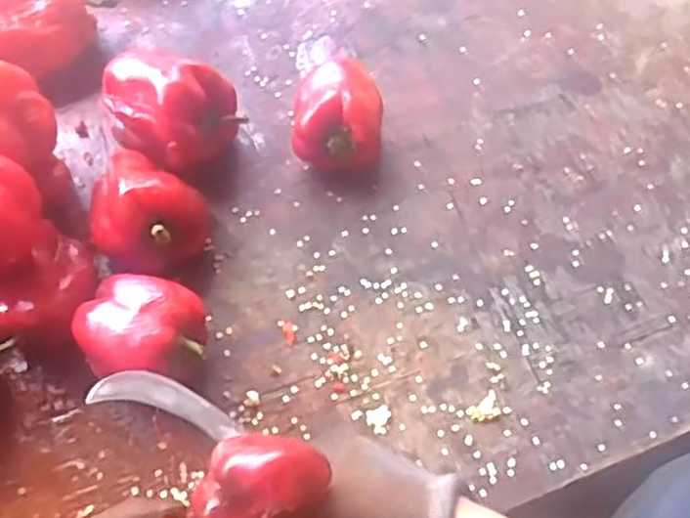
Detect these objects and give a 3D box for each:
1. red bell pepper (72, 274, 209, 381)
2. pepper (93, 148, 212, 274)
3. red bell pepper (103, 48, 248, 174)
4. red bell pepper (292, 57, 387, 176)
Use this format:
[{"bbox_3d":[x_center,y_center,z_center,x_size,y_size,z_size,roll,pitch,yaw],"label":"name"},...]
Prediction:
[{"bbox_3d":[-0.135,0.054,0.494,0.077,0.073,0.067,6,63,3],"label":"red bell pepper"},{"bbox_3d":[-0.147,-0.029,0.540,0.094,0.073,0.078,29,67,15],"label":"pepper"},{"bbox_3d":[-0.140,-0.116,0.580,0.100,0.085,0.079,32,67,15],"label":"red bell pepper"},{"bbox_3d":[-0.004,-0.112,0.584,0.067,0.069,0.091,5,63,3],"label":"red bell pepper"}]

